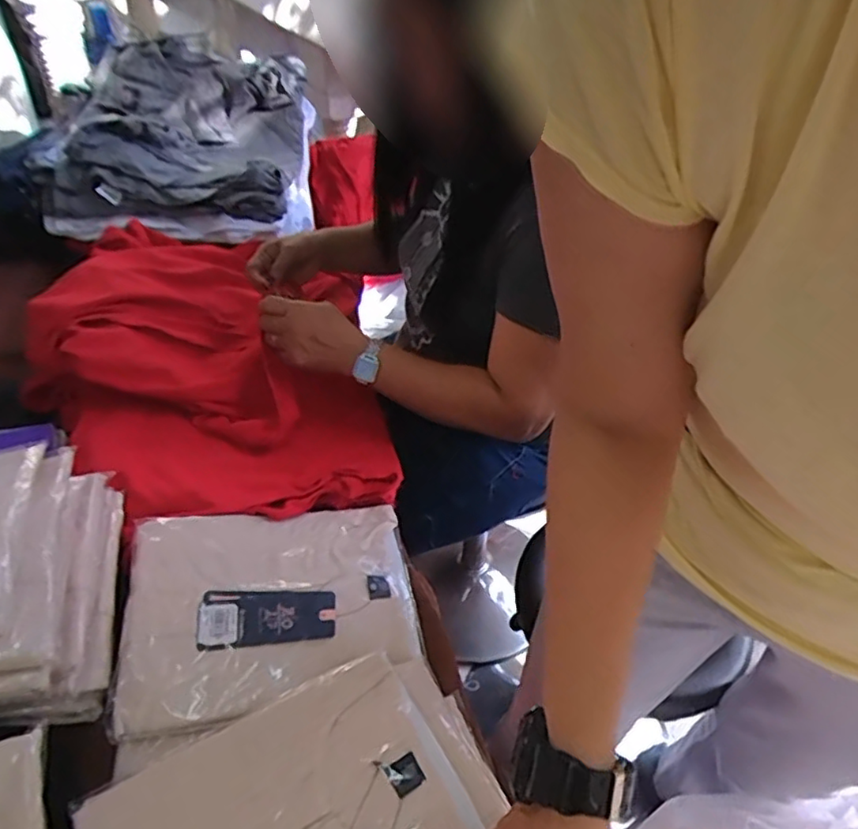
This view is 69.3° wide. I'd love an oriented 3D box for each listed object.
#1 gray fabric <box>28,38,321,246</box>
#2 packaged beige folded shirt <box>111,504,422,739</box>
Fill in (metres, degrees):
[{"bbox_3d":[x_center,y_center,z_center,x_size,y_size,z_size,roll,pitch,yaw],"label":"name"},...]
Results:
[{"bbox_3d":[-0.434,-0.520,1.136,0.429,0.161,0.544,-3,44,-7],"label":"gray fabric"},{"bbox_3d":[-0.146,0.173,0.590,0.259,0.041,0.206,-6,44,-11],"label":"packaged beige folded shirt"}]

